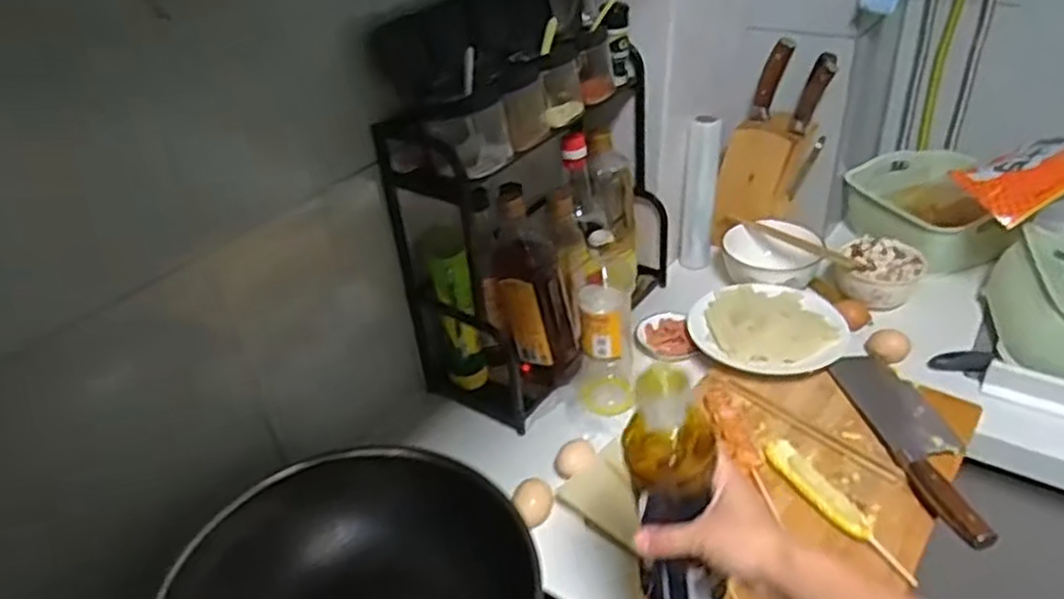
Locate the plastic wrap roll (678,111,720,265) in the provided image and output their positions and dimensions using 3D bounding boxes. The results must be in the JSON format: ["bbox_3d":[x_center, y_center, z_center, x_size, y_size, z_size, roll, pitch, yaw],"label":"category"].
[{"bbox_3d":[0.261,-0.167,1.141,0.049,0.241,0.051,6,36,16],"label":"plastic wrap roll"}]

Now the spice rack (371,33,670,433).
[{"bbox_3d":[0.014,-0.111,0.978,0.182,0.412,0.376,16,40,28],"label":"spice rack"}]

